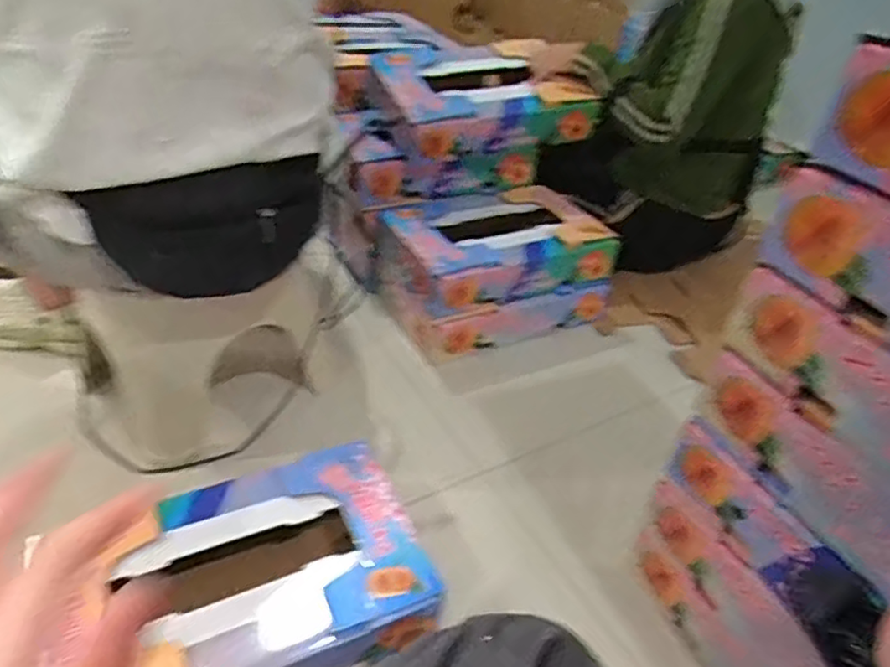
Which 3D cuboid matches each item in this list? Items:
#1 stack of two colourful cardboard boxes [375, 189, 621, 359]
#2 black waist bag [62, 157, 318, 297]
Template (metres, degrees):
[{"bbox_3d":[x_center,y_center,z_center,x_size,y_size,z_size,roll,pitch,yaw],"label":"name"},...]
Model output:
[{"bbox_3d":[0.101,-0.134,1.263,0.402,0.204,0.285,-15,42,-26],"label":"stack of two colourful cardboard boxes"},{"bbox_3d":[-0.256,-0.121,0.737,0.262,0.133,0.081,-15,43,-26],"label":"black waist bag"}]

